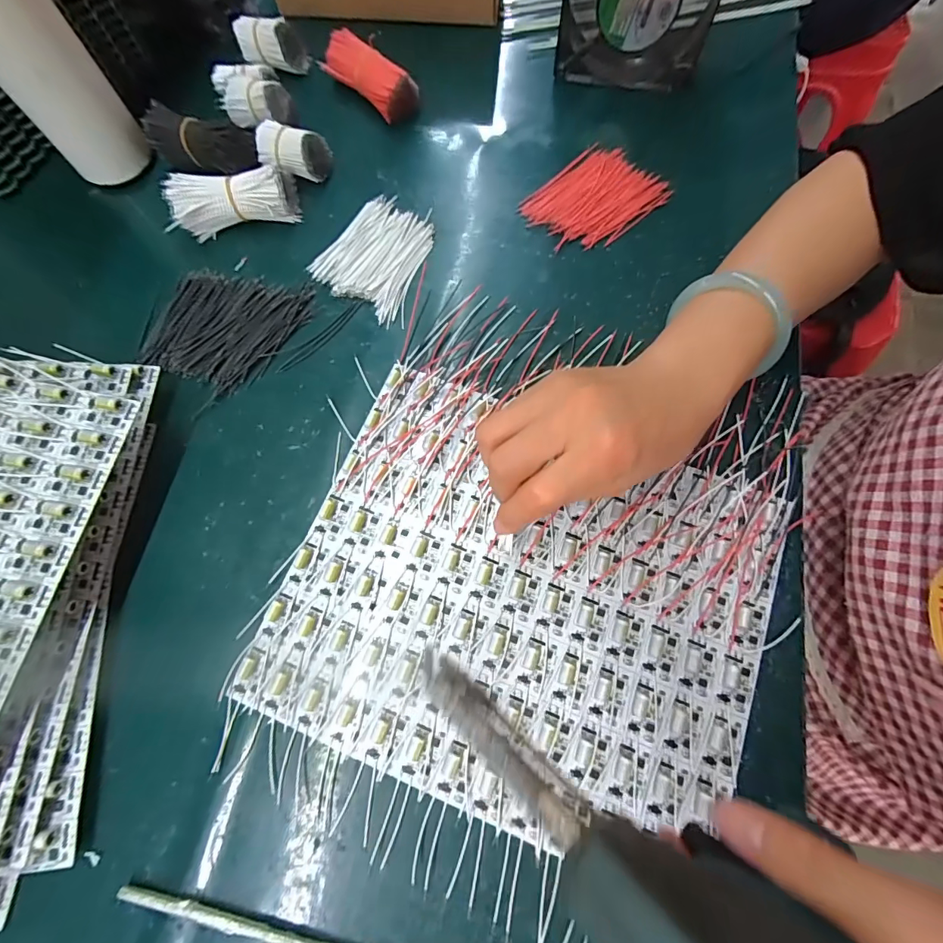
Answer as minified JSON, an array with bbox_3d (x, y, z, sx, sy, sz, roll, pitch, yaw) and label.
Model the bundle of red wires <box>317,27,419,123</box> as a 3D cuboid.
[{"bbox_3d":[-0.088,-0.345,0.391,0.093,0.035,0.031,38,78,11],"label":"bundle of red wires"}]

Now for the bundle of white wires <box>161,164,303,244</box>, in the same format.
[{"bbox_3d":[-0.192,-0.219,0.355,0.098,0.034,0.042,-15,74,-4],"label":"bundle of white wires"}]

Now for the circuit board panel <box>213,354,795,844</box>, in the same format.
[{"bbox_3d":[0.032,0.075,0.278,0.282,0.010,0.239,20,75,6],"label":"circuit board panel"}]

